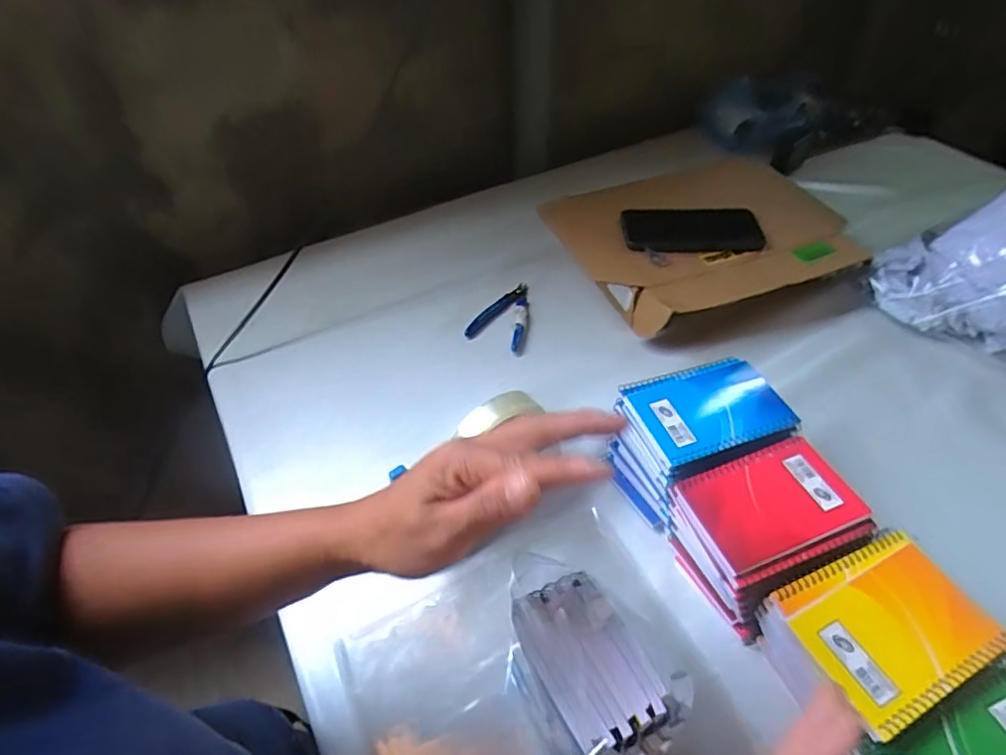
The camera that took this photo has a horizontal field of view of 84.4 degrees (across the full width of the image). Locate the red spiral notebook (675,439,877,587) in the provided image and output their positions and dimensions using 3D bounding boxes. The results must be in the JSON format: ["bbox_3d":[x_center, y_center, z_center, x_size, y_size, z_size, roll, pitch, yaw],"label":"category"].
[{"bbox_3d":[0.215,0.102,0.442,0.132,0.010,0.088,-17,50,-12],"label":"red spiral notebook"}]

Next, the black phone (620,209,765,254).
[{"bbox_3d":[0.243,-0.190,0.711,0.174,0.015,0.071,-3,48,1],"label":"black phone"}]

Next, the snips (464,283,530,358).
[{"bbox_3d":[0.010,-0.080,0.707,0.073,0.016,0.110,18,52,19],"label":"snips"}]

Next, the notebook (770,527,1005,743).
[{"bbox_3d":[0.271,0.172,0.389,0.127,0.010,0.099,-20,50,-14],"label":"notebook"}]

